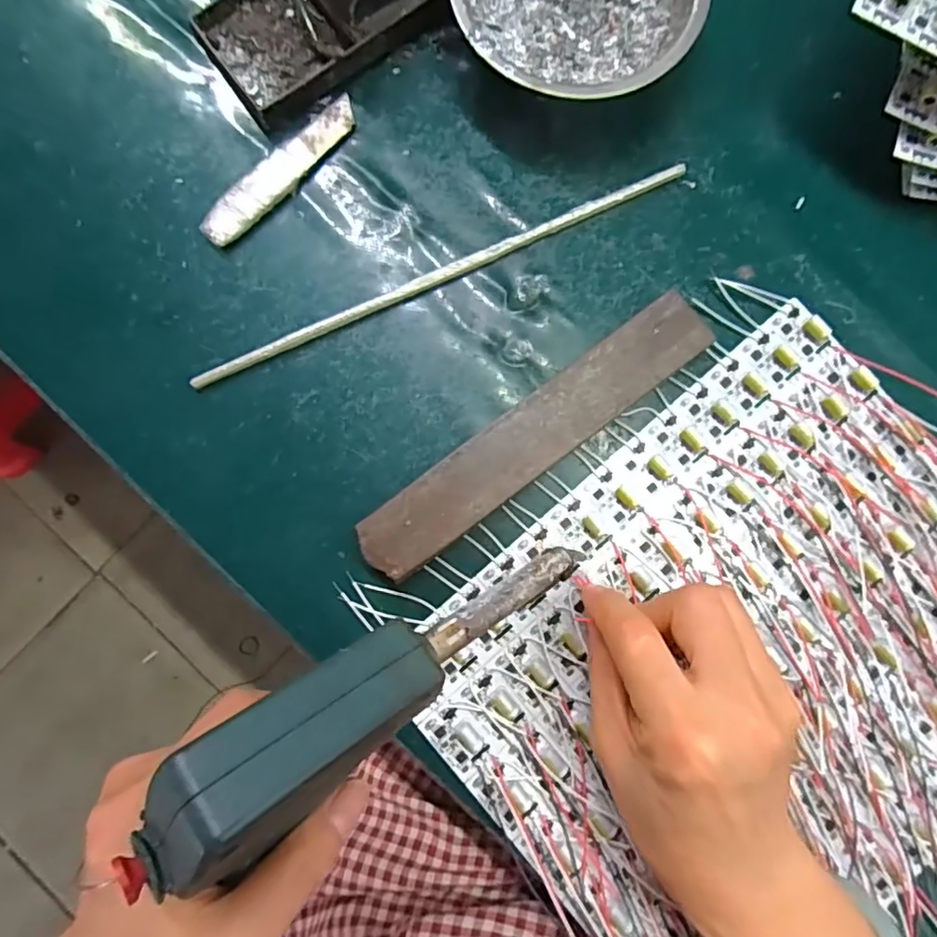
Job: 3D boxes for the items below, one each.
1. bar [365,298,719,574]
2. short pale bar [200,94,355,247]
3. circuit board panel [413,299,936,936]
[{"bbox_3d":[0.034,-0.016,0.282,0.196,0.017,0.034,-37,85,-6],"label":"bar"},{"bbox_3d":[-0.097,-0.156,0.299,0.021,0.009,0.104,42,84,3],"label":"short pale bar"},{"bbox_3d":[0.151,0.107,0.275,0.285,0.009,0.275,-39,86,-6],"label":"circuit board panel"}]

